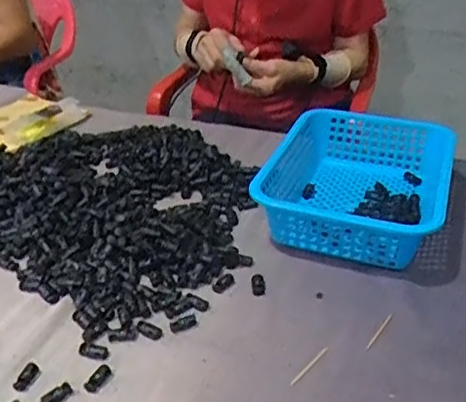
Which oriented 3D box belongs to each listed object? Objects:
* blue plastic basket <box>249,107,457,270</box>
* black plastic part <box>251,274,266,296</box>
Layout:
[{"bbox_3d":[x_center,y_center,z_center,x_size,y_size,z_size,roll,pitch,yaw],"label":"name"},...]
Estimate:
[{"bbox_3d":[0.161,-0.023,0.763,0.215,0.079,0.269,12,33,18],"label":"blue plastic basket"},{"bbox_3d":[0.028,0.091,0.649,0.015,0.007,0.034,-1,31,-2],"label":"black plastic part"}]

